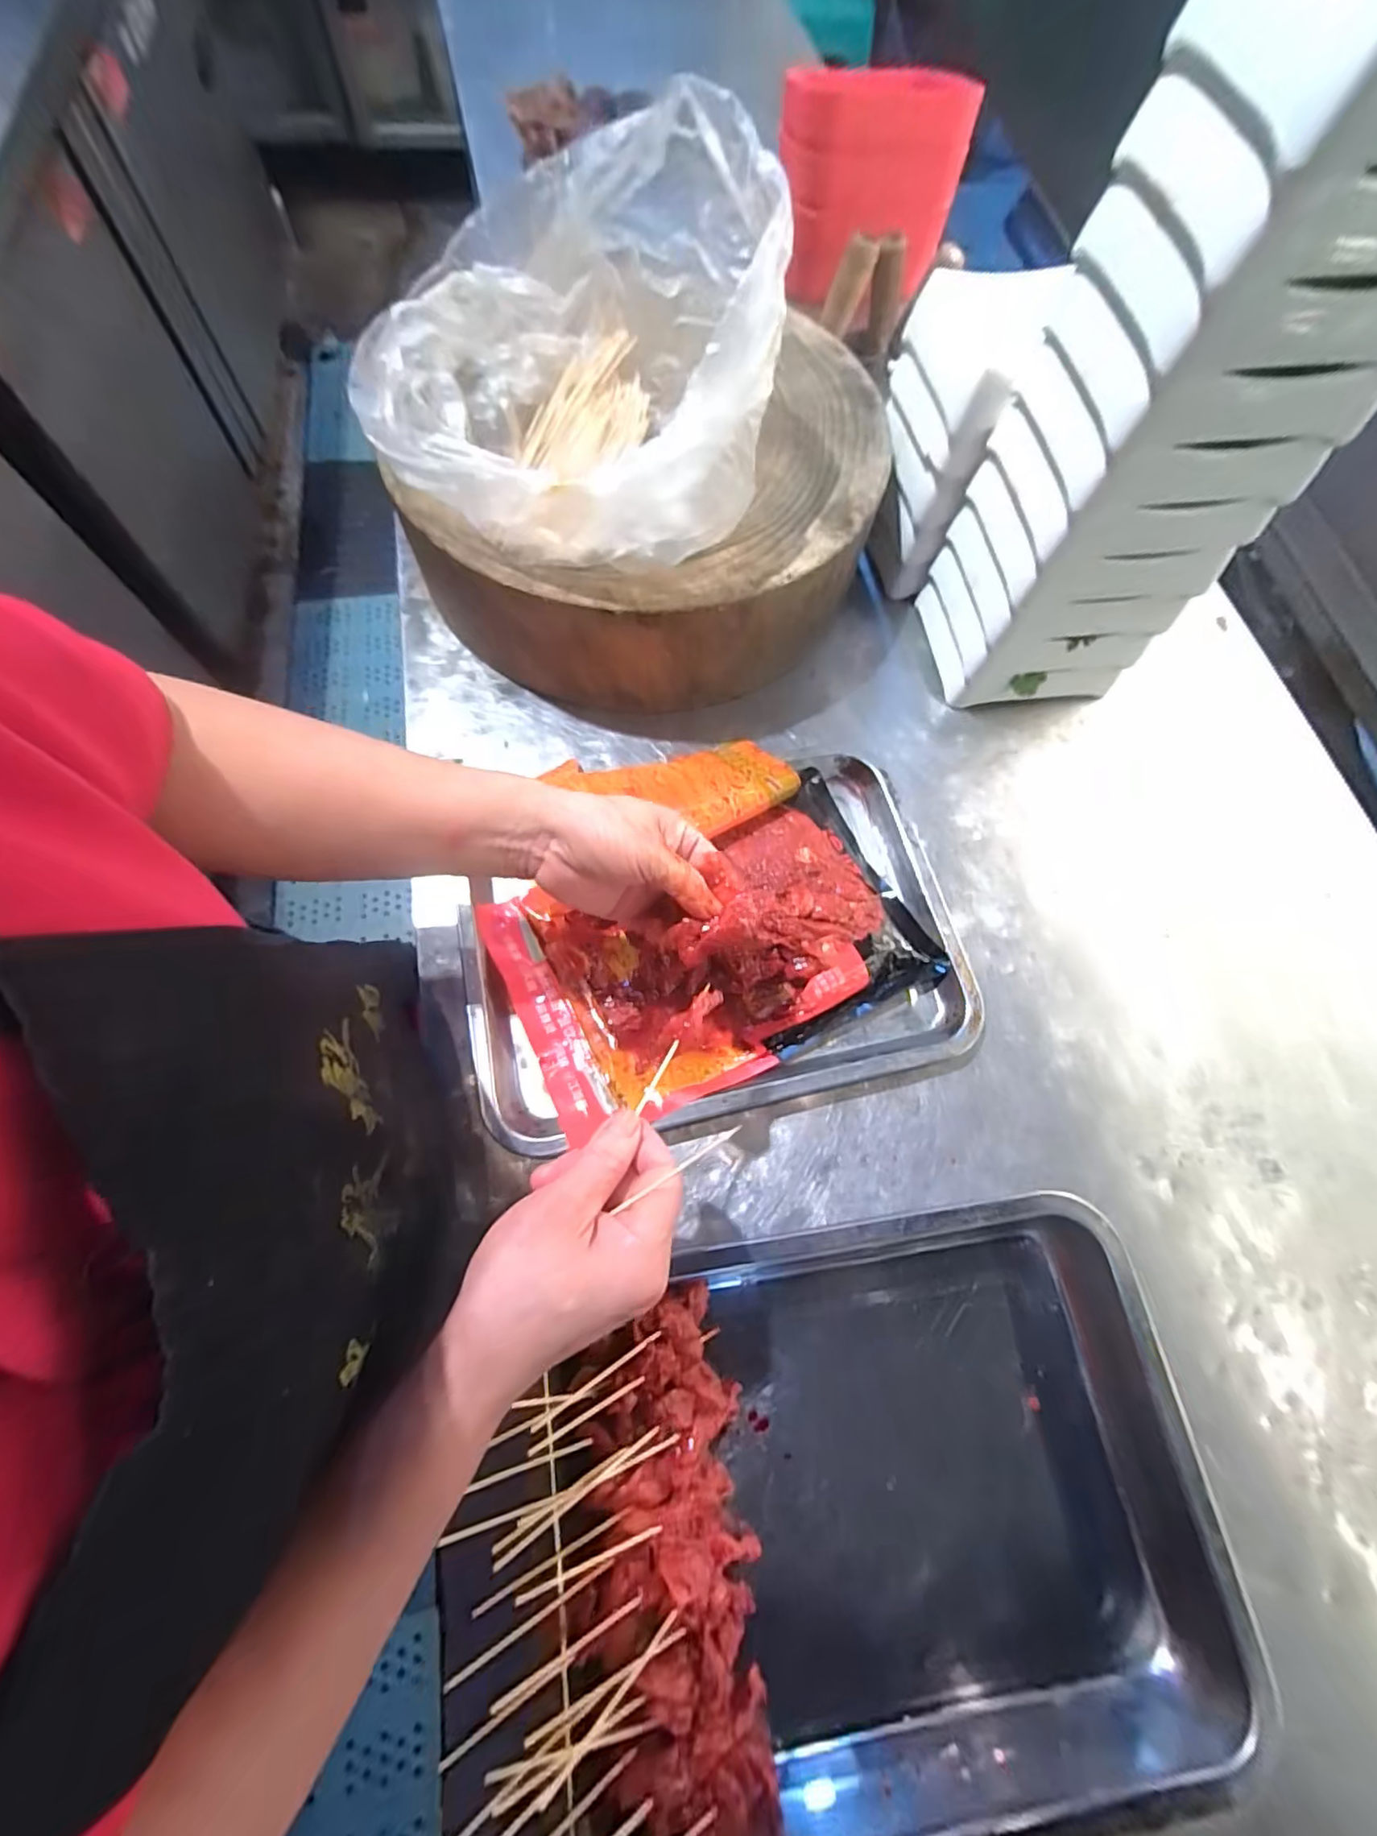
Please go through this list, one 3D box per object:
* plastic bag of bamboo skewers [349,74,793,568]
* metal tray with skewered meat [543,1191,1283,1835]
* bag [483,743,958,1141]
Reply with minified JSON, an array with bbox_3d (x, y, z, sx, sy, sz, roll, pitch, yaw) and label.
[{"bbox_3d":[-0.081,-0.390,0.410,0.270,0.127,0.259,8,70,-1],"label":"plastic bag of bamboo skewers"},{"bbox_3d":[0.104,0.304,0.334,0.338,0.050,0.245,-8,70,-6],"label":"metal tray with skewered meat"},{"bbox_3d":[0.002,-0.015,0.451,0.284,0.038,0.257,-24,72,-11],"label":"bag"}]

